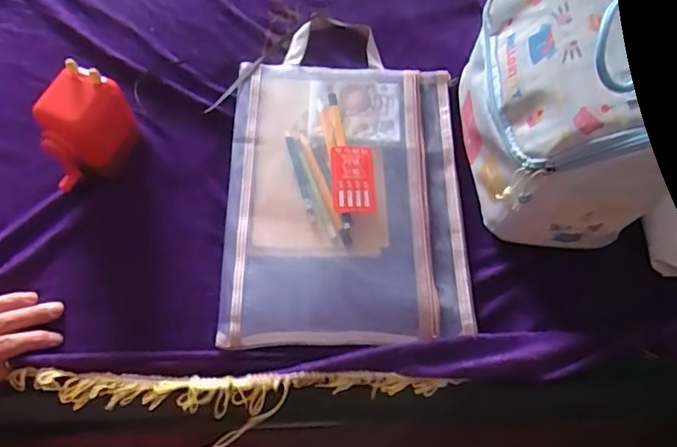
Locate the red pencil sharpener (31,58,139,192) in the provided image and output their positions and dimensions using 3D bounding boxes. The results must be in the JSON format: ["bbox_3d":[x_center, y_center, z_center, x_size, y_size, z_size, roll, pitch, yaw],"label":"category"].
[{"bbox_3d":[-0.254,-0.091,0.549,0.045,0.098,0.101,23,67,9],"label":"red pencil sharpener"}]

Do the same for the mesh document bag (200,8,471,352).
[{"bbox_3d":[0.004,-0.058,0.584,0.242,0.018,0.359,-2,66,-2],"label":"mesh document bag"}]

